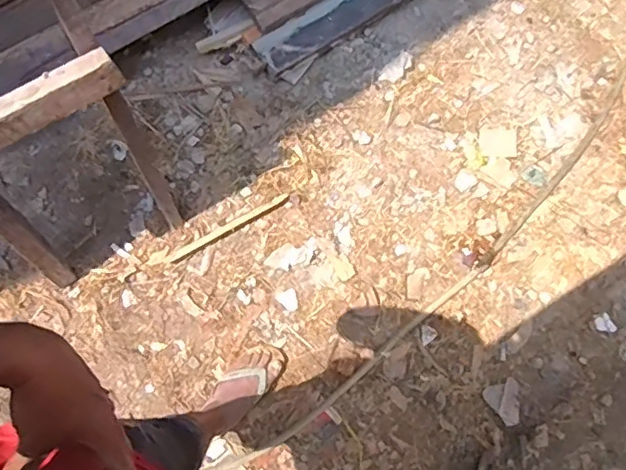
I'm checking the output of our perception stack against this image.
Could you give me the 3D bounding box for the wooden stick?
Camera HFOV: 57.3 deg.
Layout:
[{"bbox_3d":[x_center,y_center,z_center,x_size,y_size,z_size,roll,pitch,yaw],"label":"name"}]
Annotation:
[{"bbox_3d":[-0.226,-0.021,1.508,0.355,0.012,0.021,-29,79,-9],"label":"wooden stick"}]

